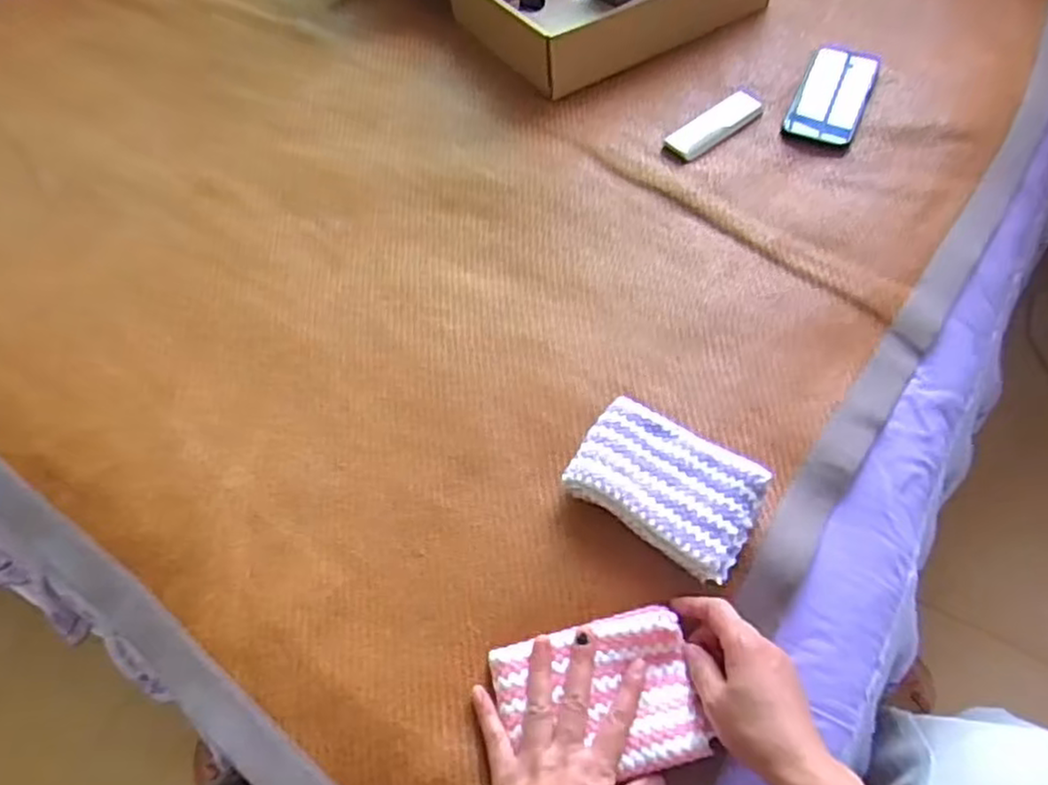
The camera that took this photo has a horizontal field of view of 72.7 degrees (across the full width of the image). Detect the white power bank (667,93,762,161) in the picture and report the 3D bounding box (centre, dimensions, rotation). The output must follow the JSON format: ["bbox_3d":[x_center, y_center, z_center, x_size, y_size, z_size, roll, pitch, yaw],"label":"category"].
[{"bbox_3d":[0.220,-0.312,0.830,0.128,0.012,0.046,-36,63,-16],"label":"white power bank"}]

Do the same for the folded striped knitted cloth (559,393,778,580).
[{"bbox_3d":[0.117,0.075,0.586,0.148,0.041,0.100,31,64,19],"label":"folded striped knitted cloth"}]

